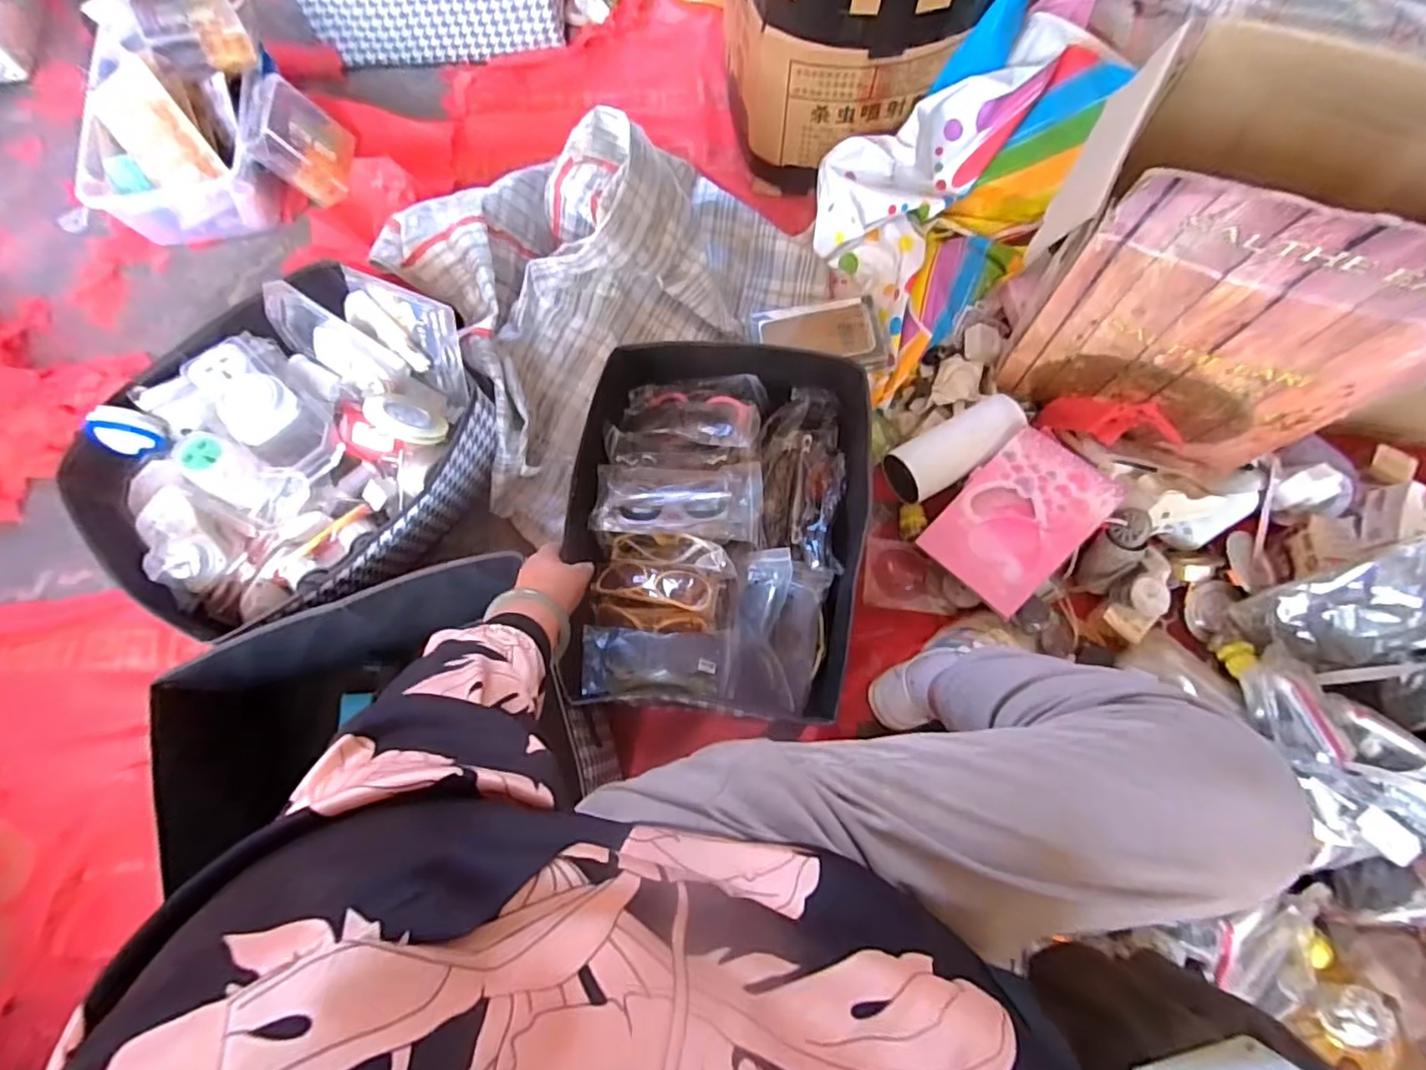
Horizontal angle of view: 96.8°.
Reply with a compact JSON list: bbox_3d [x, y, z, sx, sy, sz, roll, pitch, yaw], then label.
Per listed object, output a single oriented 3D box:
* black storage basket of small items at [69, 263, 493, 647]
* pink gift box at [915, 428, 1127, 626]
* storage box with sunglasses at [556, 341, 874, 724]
[{"bbox_3d":[-0.502,-0.087,0.797,0.359,0.209,0.446,31,77,8],"label":"black storage basket of small items"},{"bbox_3d":[0.380,-0.022,0.788,0.144,0.014,0.208,43,94,22],"label":"pink gift box"},{"bbox_3d":[0.008,-0.019,0.743,0.322,0.101,0.434,5,75,2],"label":"storage box with sunglasses"}]

